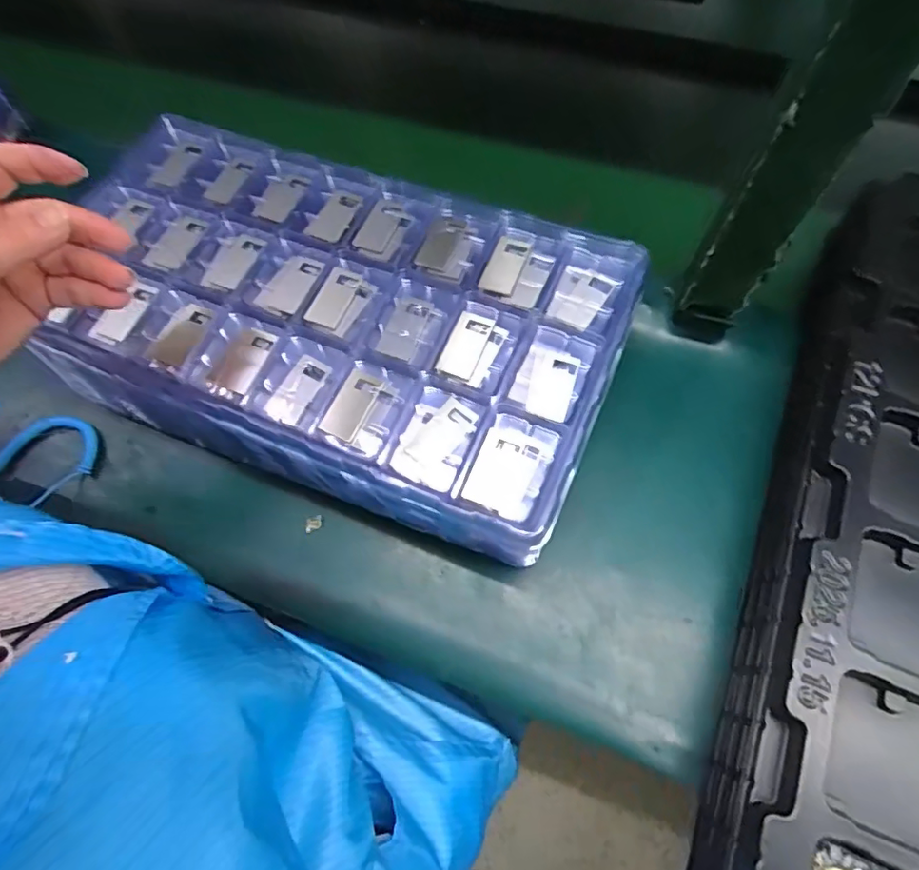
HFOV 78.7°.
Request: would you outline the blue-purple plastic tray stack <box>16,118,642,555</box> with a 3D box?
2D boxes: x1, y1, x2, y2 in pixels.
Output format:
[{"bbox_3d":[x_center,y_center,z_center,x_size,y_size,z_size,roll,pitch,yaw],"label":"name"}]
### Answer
[{"bbox_3d":[-0.091,-0.067,0.406,0.380,0.107,0.216,20,68,11],"label":"blue-purple plastic tray stack"}]

